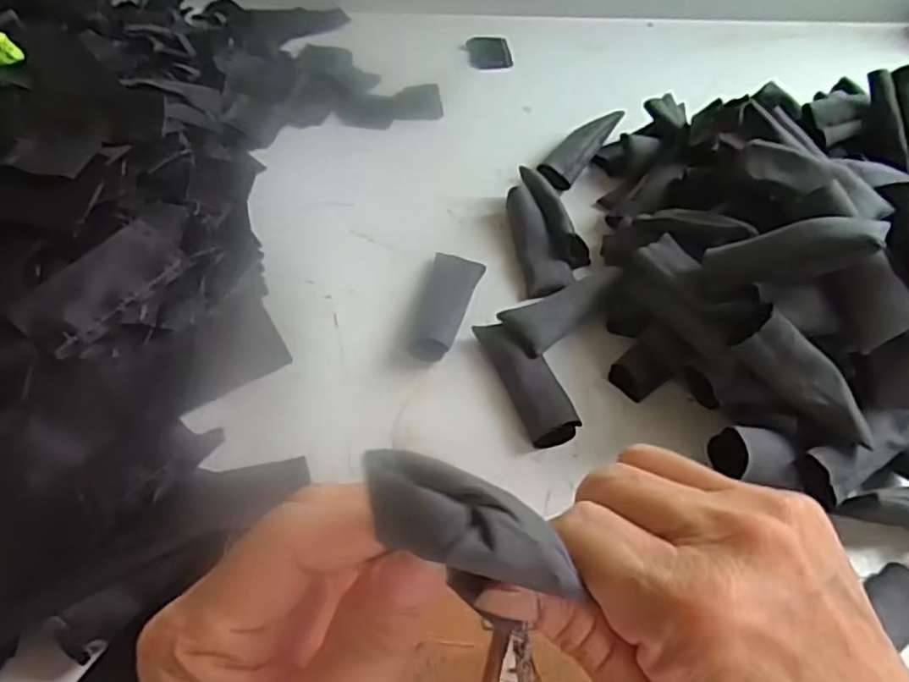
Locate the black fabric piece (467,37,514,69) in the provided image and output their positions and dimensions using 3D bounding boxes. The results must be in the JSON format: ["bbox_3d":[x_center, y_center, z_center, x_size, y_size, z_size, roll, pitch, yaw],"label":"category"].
[{"bbox_3d":[0.040,-0.327,0.757,0.048,0.009,0.055,-3,53,-6],"label":"black fabric piece"}]

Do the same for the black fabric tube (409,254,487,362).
[{"bbox_3d":[-0.004,-0.029,0.518,0.040,0.023,0.112,9,52,4],"label":"black fabric tube"}]

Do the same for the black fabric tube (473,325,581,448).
[{"bbox_3d":[0.052,0.027,0.476,0.035,0.020,0.105,-15,55,-14],"label":"black fabric tube"}]

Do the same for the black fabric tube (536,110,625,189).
[{"bbox_3d":[0.120,-0.183,0.642,0.032,0.027,0.110,31,57,19],"label":"black fabric tube"}]

